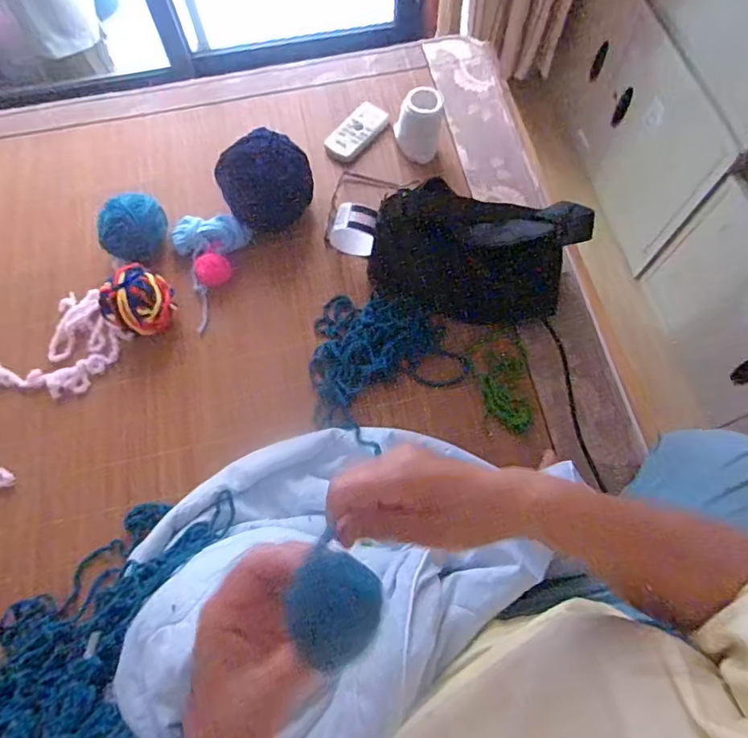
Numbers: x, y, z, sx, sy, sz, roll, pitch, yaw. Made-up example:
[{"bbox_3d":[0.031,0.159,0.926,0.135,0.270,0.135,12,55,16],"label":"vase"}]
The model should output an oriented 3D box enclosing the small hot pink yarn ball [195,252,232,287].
[{"bbox_3d":[-0.238,-0.147,0.761,0.051,0.050,0.045,-43,76,-13],"label":"small hot pink yarn ball"}]

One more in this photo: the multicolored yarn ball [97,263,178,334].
[{"bbox_3d":[-0.332,-0.095,0.721,0.100,0.075,0.089,43,75,16],"label":"multicolored yarn ball"}]

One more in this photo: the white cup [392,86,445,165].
[{"bbox_3d":[0.071,-0.387,0.817,0.069,0.091,0.080,1,71,1],"label":"white cup"}]

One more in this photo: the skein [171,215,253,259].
[{"bbox_3d":[-0.251,-0.201,0.785,0.111,0.042,0.061,6,71,3],"label":"skein"}]

